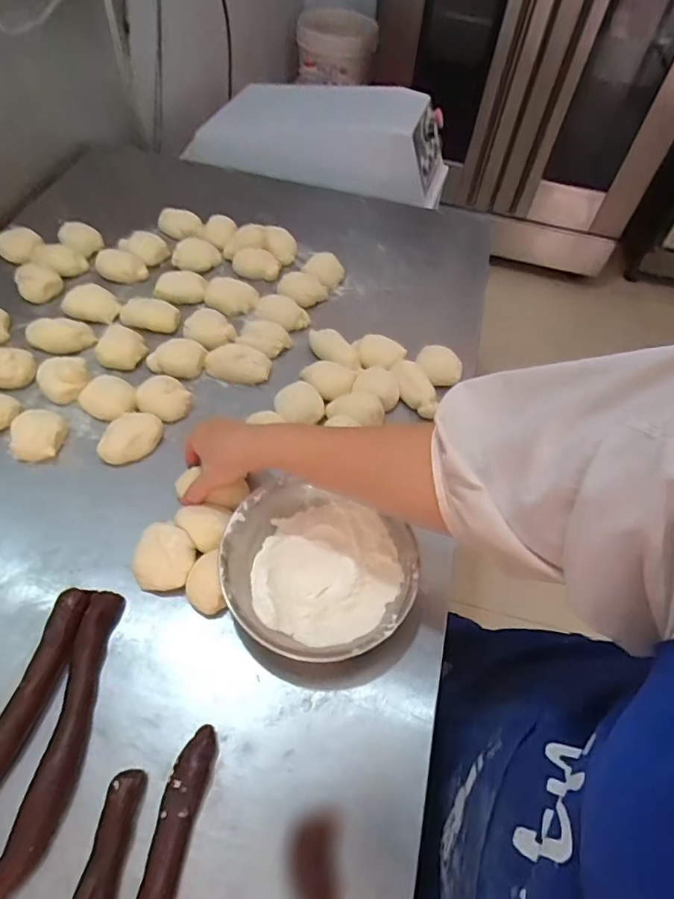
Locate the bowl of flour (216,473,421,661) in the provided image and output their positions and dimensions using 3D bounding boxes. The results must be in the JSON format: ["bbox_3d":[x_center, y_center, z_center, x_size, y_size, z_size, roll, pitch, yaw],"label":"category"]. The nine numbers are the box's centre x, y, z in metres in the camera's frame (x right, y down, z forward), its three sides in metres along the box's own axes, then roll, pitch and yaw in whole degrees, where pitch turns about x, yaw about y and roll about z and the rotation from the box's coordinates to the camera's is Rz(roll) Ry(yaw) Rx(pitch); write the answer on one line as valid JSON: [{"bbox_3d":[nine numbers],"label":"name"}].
[{"bbox_3d":[-0.019,0.119,0.533,0.188,0.050,0.180,2,55,-3],"label":"bowl of flour"}]

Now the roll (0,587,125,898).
[{"bbox_3d":[-0.246,0.236,0.446,0.080,0.032,0.237,13,55,5],"label":"roll"}]

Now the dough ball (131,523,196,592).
[{"bbox_3d":[-0.177,0.110,0.543,0.060,0.034,0.062,2,55,-3],"label":"dough ball"}]

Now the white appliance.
[{"bbox_3d":[-0.035,-0.671,1.165,0.553,0.177,0.201,15,55,6],"label":"white appliance"}]

